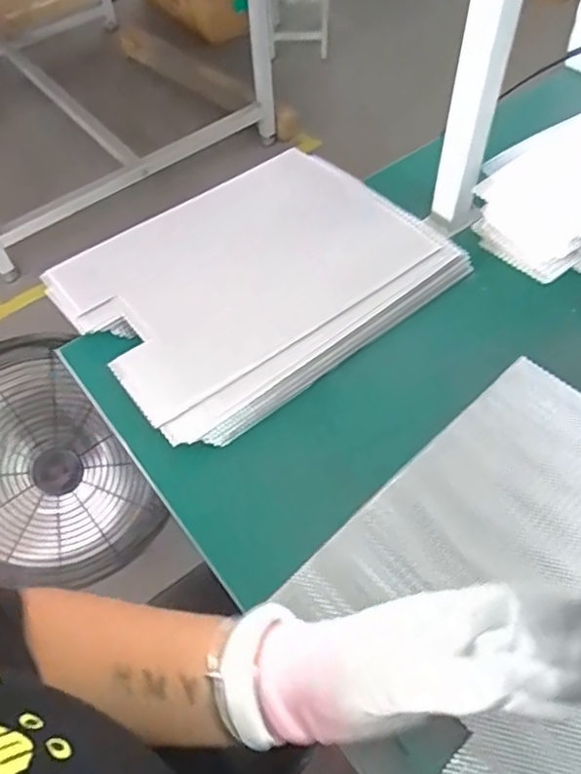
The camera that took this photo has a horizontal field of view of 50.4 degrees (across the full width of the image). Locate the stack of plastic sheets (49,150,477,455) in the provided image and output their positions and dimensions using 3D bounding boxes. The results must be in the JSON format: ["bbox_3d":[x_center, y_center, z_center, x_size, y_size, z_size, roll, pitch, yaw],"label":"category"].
[{"bbox_3d":[-0.043,-0.124,0.646,0.355,0.044,0.287,-34,60,-19],"label":"stack of plastic sheets"}]

